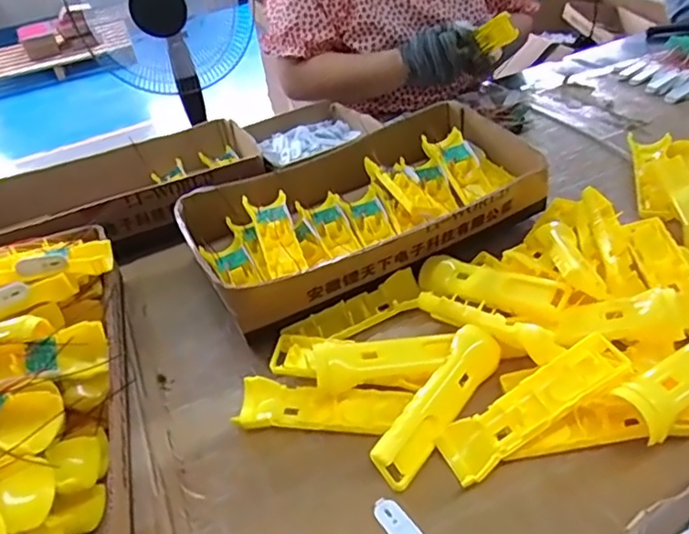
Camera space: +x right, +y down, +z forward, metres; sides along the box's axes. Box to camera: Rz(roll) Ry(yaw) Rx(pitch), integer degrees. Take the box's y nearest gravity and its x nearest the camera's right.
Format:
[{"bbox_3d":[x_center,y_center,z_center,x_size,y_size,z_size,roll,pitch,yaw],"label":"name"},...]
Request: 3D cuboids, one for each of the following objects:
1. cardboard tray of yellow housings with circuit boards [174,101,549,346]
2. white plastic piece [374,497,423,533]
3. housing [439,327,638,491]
[{"bbox_3d":[0.019,-0.080,0.736,0.413,0.082,0.242,-24,39,-20],"label":"cardboard tray of yellow housings with circuit boards"},{"bbox_3d":[0.041,0.199,0.461,0.020,0.005,0.051,-27,41,-23],"label":"white plastic piece"},{"bbox_3d":[0.155,0.117,0.483,0.165,0.025,0.049,-36,37,4],"label":"housing"}]

